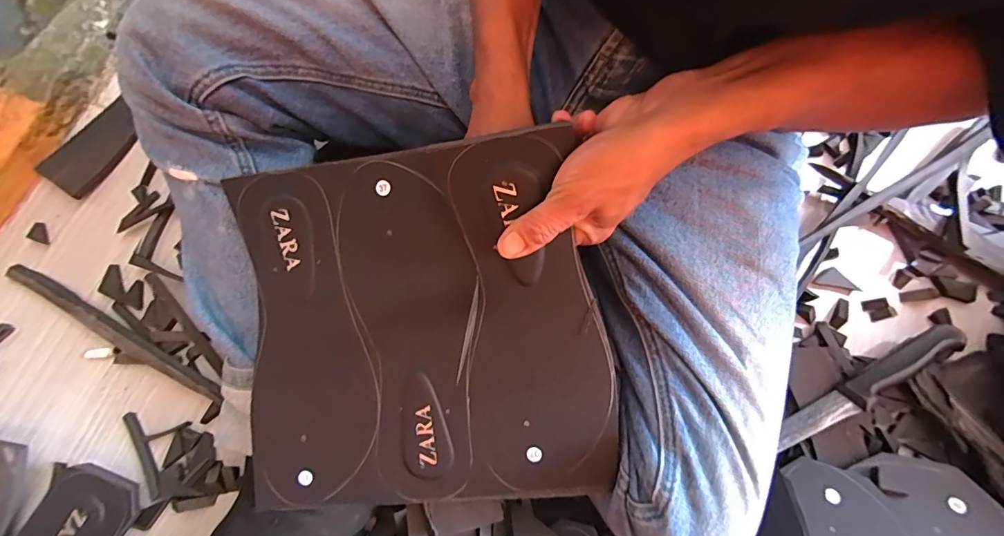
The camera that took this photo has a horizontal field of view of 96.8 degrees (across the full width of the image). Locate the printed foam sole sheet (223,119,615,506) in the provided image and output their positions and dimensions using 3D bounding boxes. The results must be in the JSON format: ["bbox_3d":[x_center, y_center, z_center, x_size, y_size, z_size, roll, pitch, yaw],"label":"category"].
[{"bbox_3d":[-0.066,0.048,0.305,0.265,0.043,0.250,-4,96,8],"label":"printed foam sole sheet"}]

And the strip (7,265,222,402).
[{"bbox_3d":[-0.386,0.061,0.441,0.271,0.020,0.019,27,79,8],"label":"strip"}]

